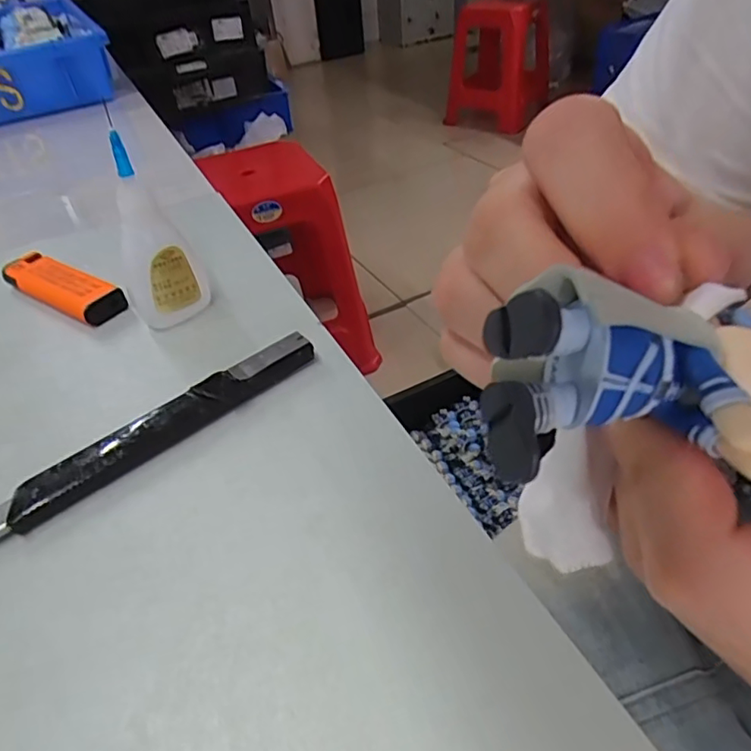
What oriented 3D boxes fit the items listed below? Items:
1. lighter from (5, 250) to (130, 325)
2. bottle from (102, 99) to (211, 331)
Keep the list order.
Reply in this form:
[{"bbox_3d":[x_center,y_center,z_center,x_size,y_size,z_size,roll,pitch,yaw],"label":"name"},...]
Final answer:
[{"bbox_3d":[-0.162,-0.045,0.292,0.080,0.014,0.022,22,48,27],"label":"lighter"},{"bbox_3d":[-0.099,-0.061,0.248,0.033,0.086,0.020,-18,43,-15],"label":"bottle"}]

